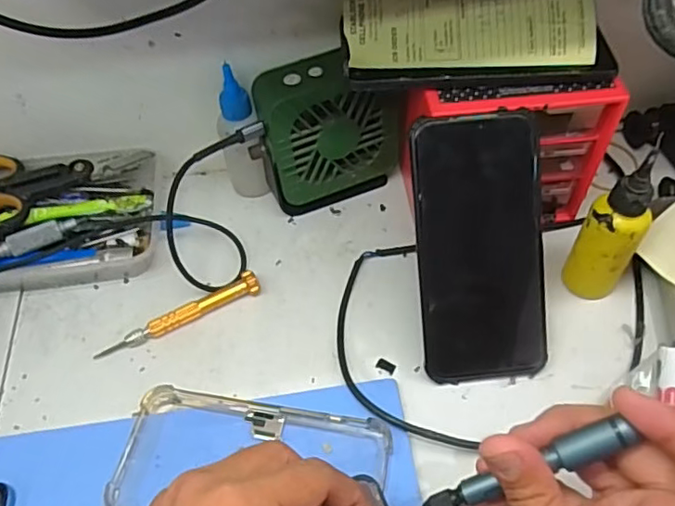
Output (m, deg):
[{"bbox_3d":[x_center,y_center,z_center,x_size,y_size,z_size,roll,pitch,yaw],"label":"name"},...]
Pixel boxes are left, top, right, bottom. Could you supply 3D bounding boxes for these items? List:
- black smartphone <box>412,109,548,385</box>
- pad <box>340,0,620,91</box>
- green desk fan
[{"bbox_3d":[0.088,0.000,0.366,0.076,0.165,0.007,-6,9,-2],"label":"black smartphone"},{"bbox_3d":[0.086,-0.139,0.371,0.161,0.014,0.072,-4,81,4],"label":"pad"},{"bbox_3d":[-0.009,-0.085,0.439,0.097,0.112,0.045,-18,55,-11],"label":"green desk fan"}]

